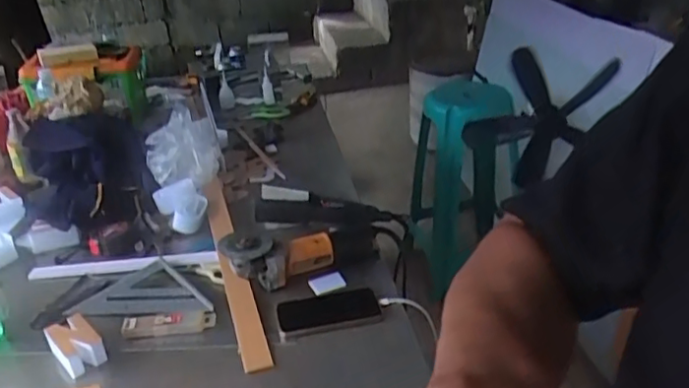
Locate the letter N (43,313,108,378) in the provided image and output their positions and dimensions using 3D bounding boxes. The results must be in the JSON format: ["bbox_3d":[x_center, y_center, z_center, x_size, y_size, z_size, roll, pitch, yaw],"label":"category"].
[{"bbox_3d":[-0.401,0.225,0.911,0.061,0.048,0.086,-22,35,-34],"label":"letter N"}]

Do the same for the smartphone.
[{"bbox_3d":[-0.026,0.184,0.958,0.166,0.008,0.077,-6,37,-21],"label":"smartphone"}]

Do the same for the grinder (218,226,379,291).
[{"bbox_3d":[-0.068,0.104,1.053,0.298,0.080,0.097,-4,22,-32],"label":"grinder"}]

